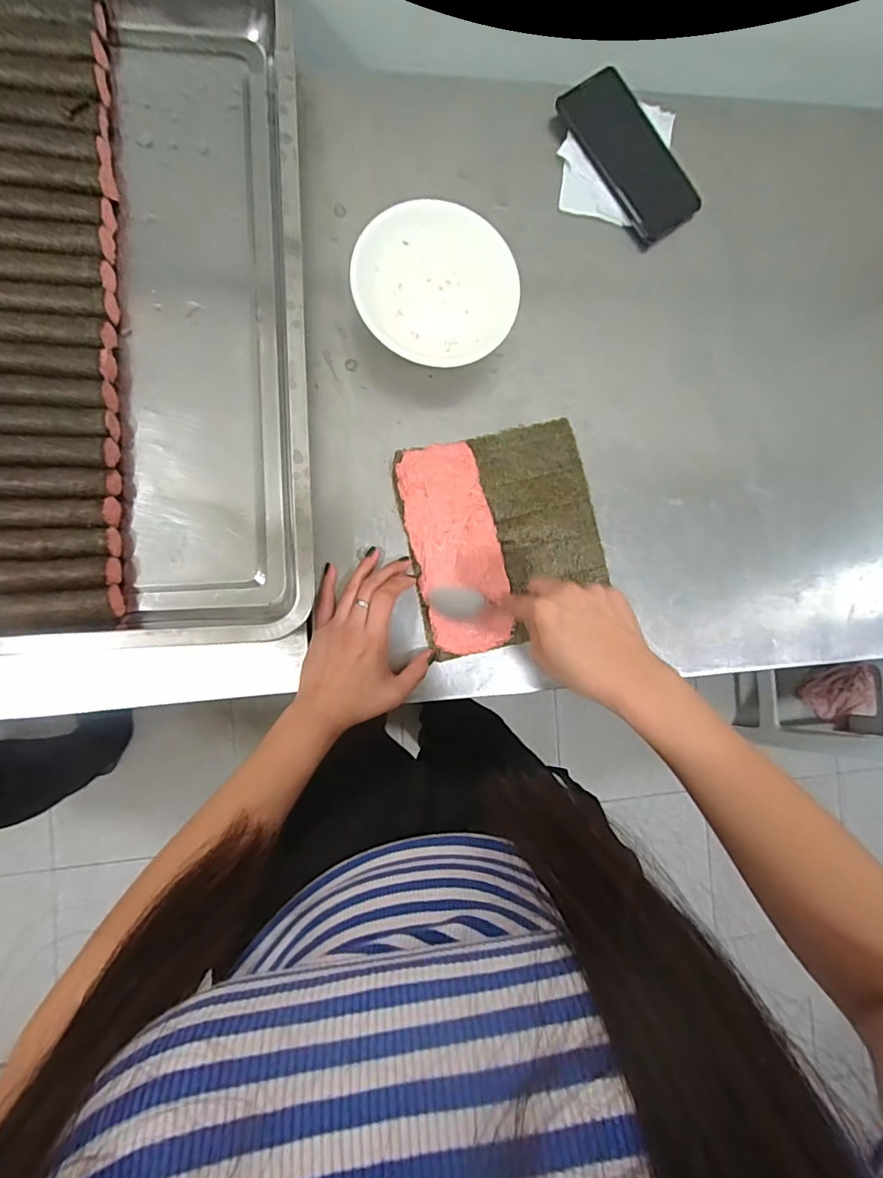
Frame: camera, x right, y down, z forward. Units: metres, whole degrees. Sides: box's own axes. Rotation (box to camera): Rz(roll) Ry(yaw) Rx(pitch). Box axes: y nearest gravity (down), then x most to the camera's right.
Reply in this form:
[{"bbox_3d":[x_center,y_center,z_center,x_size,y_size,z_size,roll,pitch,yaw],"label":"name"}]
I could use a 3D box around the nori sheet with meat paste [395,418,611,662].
[{"bbox_3d":[0.061,-0.050,0.485,0.183,0.011,0.194,-14,89,-8],"label":"nori sheet with meat paste"}]

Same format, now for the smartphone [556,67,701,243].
[{"bbox_3d":[0.192,-0.439,0.521,0.075,0.016,0.163,-38,93,-8],"label":"smartphone"}]

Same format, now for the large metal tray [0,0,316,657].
[{"bbox_3d":[-0.306,-0.256,0.428,0.376,0.053,0.607,-2,87,-8],"label":"large metal tray"}]

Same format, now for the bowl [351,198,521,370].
[{"bbox_3d":[-0.006,-0.271,0.466,0.139,0.049,0.133,0,87,-8],"label":"bowl"}]

